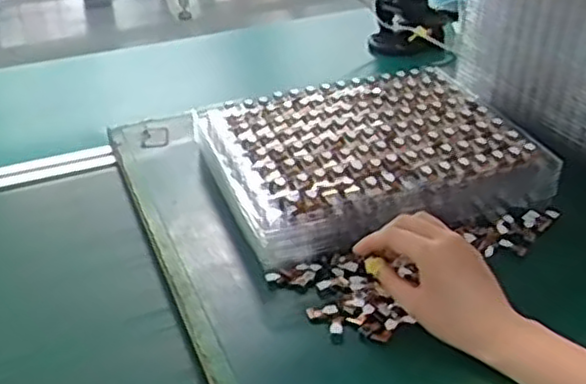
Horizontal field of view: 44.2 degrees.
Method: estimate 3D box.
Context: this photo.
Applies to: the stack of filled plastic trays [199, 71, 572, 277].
[{"bbox_3d":[0.068,-0.035,0.693,0.278,0.056,0.211,-13,36,-16],"label":"stack of filled plastic trays"}]

